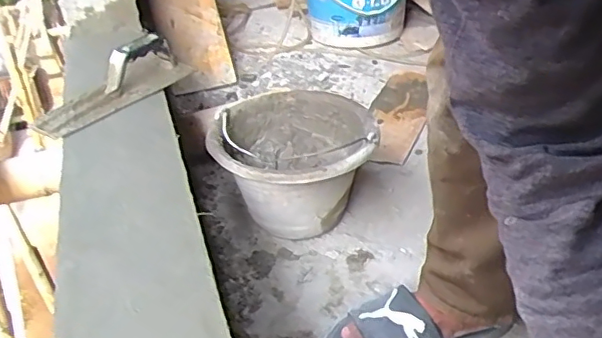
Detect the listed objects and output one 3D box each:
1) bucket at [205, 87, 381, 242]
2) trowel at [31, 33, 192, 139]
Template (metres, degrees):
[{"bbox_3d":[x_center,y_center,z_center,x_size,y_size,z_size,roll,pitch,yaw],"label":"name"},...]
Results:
[{"bbox_3d":[-0.010,0.003,0.896,0.239,0.176,0.241,-1,35,1],"label":"bucket"},{"bbox_3d":[-0.255,-0.121,0.778,0.048,0.067,0.249,19,40,27],"label":"trowel"}]

